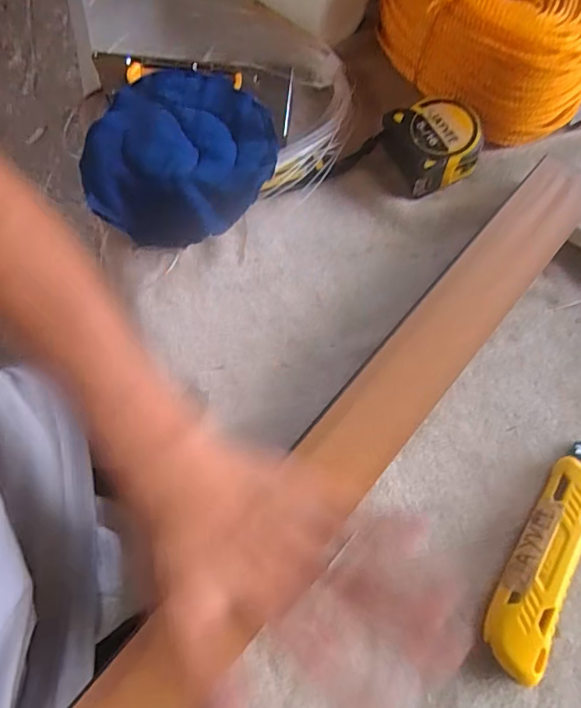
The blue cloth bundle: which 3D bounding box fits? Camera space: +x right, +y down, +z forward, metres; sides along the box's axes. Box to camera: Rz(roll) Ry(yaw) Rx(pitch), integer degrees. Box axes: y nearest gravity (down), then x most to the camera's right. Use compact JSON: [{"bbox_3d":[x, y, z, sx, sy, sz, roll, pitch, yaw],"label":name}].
[{"bbox_3d":[-0.087,-0.157,0.404,0.145,0.038,0.153,-1,67,1],"label":"blue cloth bundle"}]

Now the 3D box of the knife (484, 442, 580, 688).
[{"bbox_3d":[0.154,0.112,0.296,0.034,0.017,0.147,30,72,13],"label":"knife"}]

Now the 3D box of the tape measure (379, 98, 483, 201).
[{"bbox_3d":[0.111,-0.166,0.398,0.070,0.040,0.064,-20,68,-6],"label":"tape measure"}]

